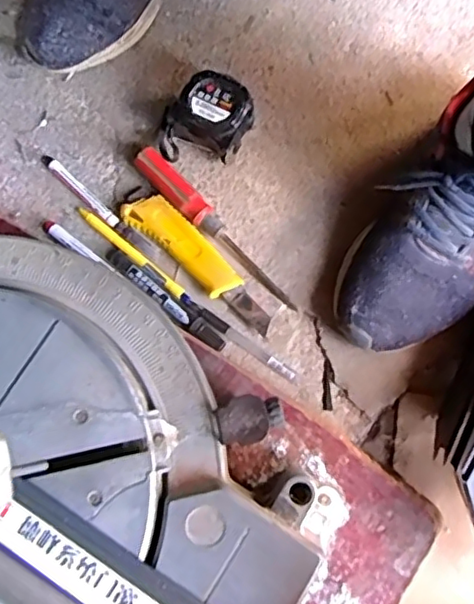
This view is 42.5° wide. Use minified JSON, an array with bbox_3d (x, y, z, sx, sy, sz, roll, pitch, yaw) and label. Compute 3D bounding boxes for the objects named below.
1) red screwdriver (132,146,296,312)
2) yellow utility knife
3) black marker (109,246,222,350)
[{"bbox_3d":[-0.020,-0.068,0.548,0.191,0.019,0.024,44,81,9],"label":"red screwdriver"},{"bbox_3d":[-0.035,-0.041,0.545,0.175,0.014,0.036,41,81,8],"label":"yellow utility knife"},{"bbox_3d":[-0.066,-0.004,0.538,0.136,0.011,0.016,40,81,8],"label":"black marker"}]

